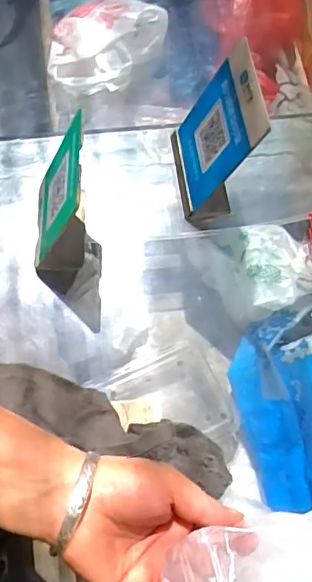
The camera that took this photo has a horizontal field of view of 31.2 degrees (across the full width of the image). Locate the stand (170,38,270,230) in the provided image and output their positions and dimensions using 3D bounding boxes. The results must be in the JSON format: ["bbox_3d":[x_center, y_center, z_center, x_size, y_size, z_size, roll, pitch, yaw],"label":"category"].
[{"bbox_3d":[0.066,-0.164,0.628,0.070,0.165,0.139,-6,69,-5],"label":"stand"}]

